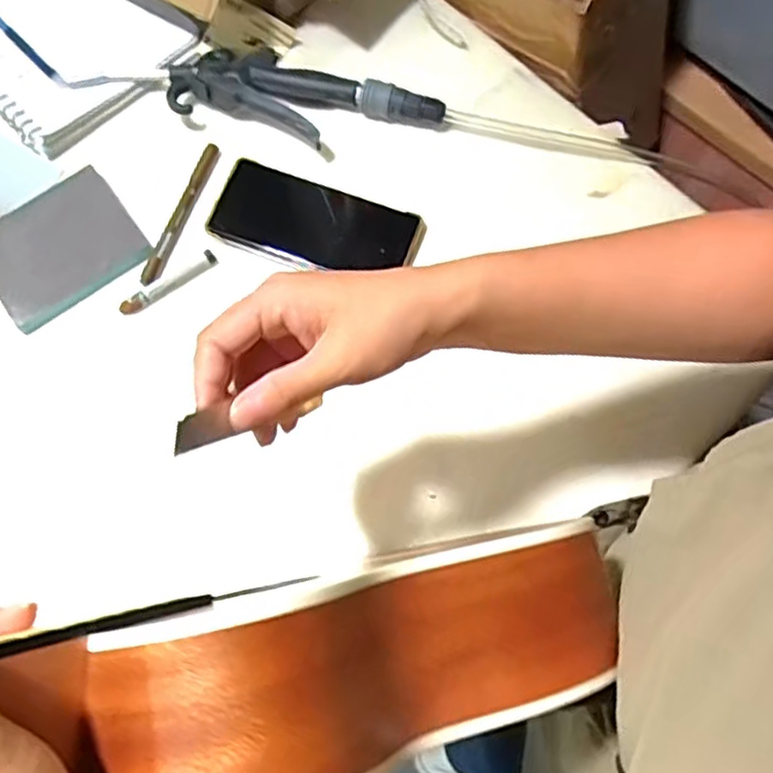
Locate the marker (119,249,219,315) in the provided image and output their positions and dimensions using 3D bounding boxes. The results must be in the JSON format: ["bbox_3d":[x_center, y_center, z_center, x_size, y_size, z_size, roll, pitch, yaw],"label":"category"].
[{"bbox_3d":[-0.172,-0.081,0.544,0.084,0.008,0.011,-33,75,-9],"label":"marker"}]

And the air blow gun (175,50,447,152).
[{"bbox_3d":[-0.070,-0.243,0.581,0.229,0.023,0.078,14,73,5],"label":"air blow gun"}]

